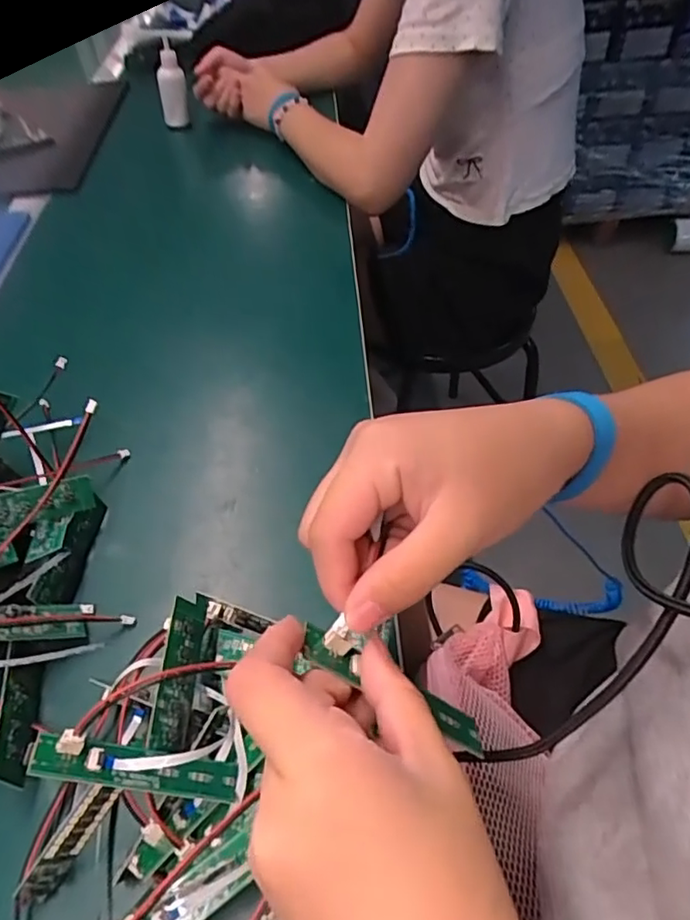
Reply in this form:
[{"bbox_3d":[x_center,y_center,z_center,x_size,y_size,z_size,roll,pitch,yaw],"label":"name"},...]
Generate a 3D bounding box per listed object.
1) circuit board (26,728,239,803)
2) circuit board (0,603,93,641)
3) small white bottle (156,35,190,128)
[{"bbox_3d":[-0.081,0.124,0.236,0.083,0.013,0.016,23,44,-23],"label":"circuit board"},{"bbox_3d":[-0.179,0.086,0.313,0.088,0.011,0.022,13,30,-46],"label":"circuit board"},{"bbox_3d":[-0.235,-0.508,0.798,0.028,0.125,0.037,-27,80,-18],"label":"small white bottle"}]

